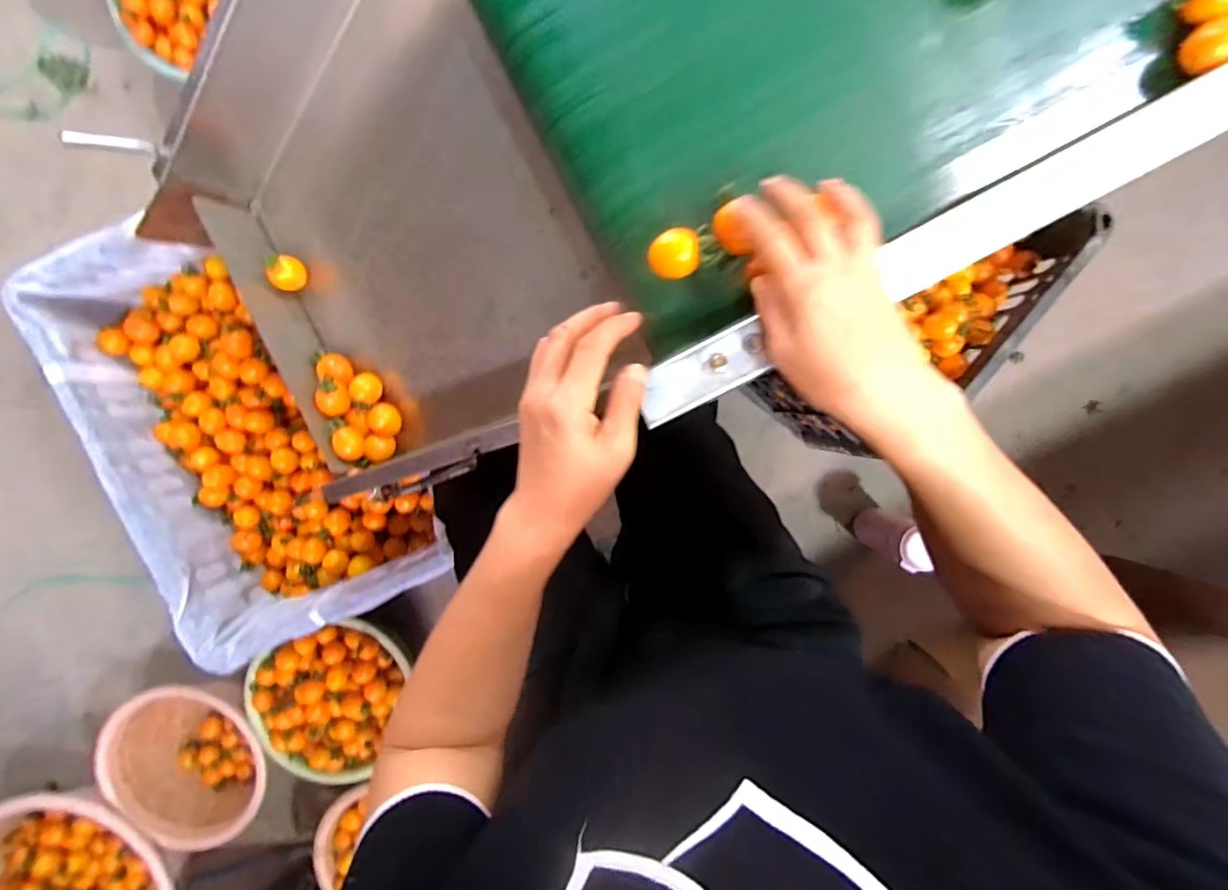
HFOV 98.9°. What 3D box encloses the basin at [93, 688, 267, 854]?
[{"bbox_3d":[-0.684,0.529,0.870,0.259,0.104,0.216,4,94,-1],"label":"basin"}]

